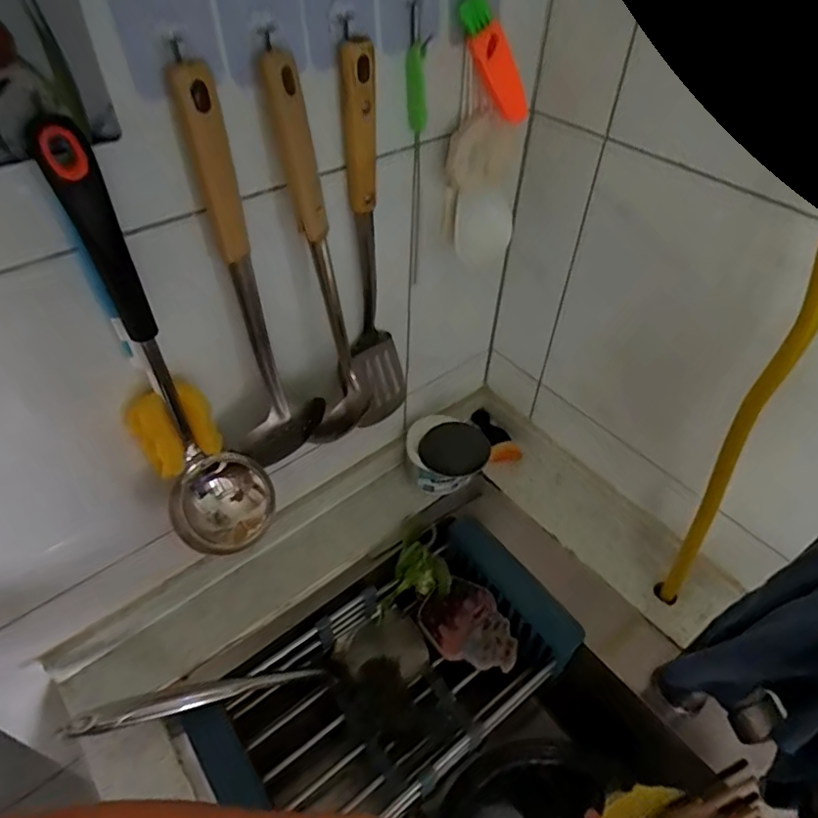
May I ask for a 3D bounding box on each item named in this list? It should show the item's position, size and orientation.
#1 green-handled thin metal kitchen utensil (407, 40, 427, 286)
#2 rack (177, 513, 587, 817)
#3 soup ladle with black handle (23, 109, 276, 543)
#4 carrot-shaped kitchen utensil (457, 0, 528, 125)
[{"bbox_3d":[0.005,-0.200,0.496,0.014,0.209,0.024,6,46,4],"label":"green-handled thin metal kitchen utensil"},{"bbox_3d":[-0.020,0.297,0.610,0.382,0.092,0.205,-28,53,-26],"label":"rack"},{"bbox_3d":[-0.162,-0.026,0.391,0.078,0.307,0.104,-20,50,-20],"label":"soup ladle with black handle"},{"bbox_3d":[0.070,-0.275,0.449,0.026,0.100,0.019,-23,42,21],"label":"carrot-shaped kitchen utensil"}]

